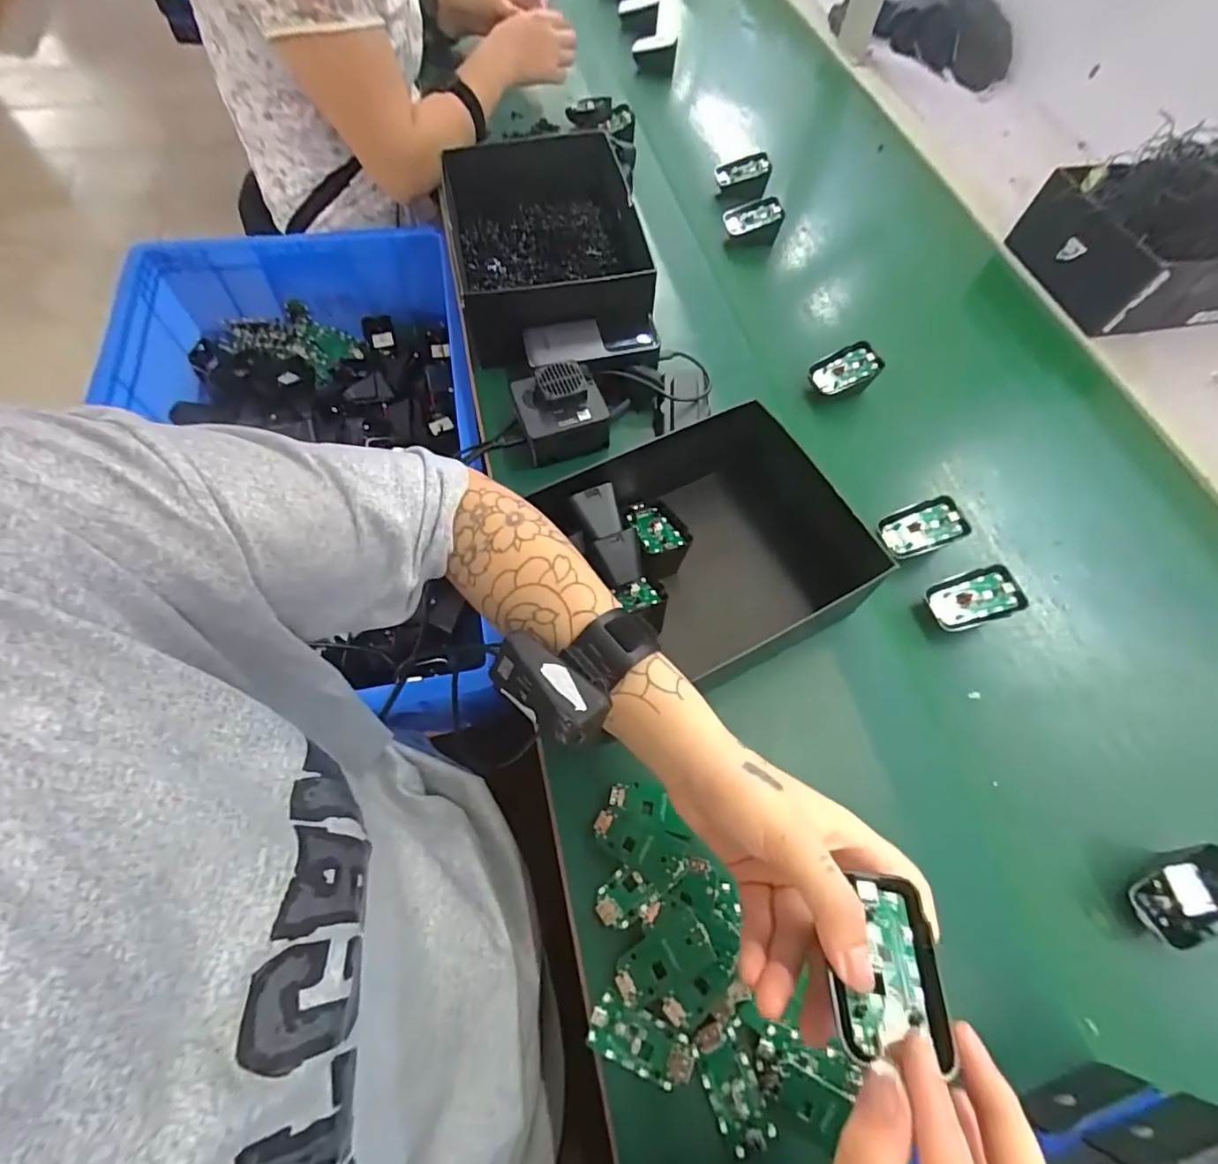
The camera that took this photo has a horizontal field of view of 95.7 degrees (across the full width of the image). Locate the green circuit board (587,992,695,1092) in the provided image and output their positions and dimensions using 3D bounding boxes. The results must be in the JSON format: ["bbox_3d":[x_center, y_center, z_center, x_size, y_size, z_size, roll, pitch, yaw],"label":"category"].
[{"bbox_3d":[0.019,0.283,0.338,0.064,0.005,0.029,23,65,8],"label":"green circuit board"}]

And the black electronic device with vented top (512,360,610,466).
[{"bbox_3d":[-0.045,-0.157,0.517,0.077,0.057,0.082,-16,66,-11],"label":"black electronic device with vented top"}]

